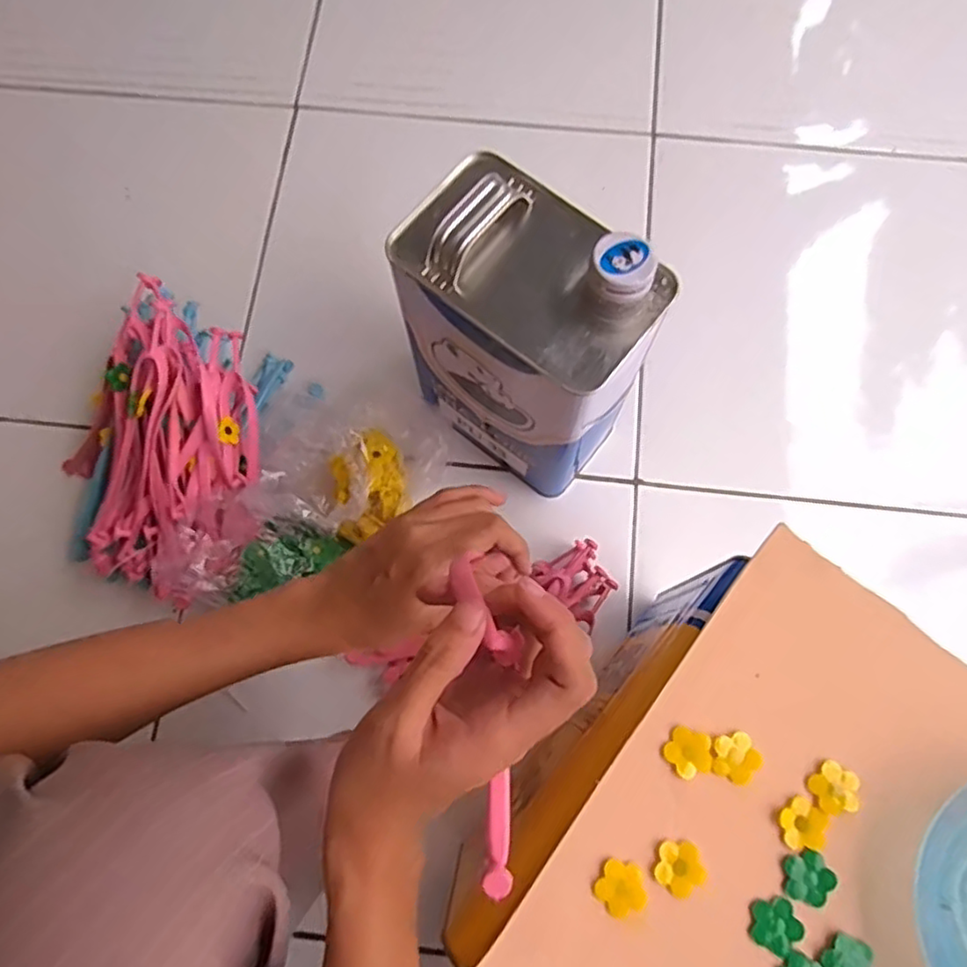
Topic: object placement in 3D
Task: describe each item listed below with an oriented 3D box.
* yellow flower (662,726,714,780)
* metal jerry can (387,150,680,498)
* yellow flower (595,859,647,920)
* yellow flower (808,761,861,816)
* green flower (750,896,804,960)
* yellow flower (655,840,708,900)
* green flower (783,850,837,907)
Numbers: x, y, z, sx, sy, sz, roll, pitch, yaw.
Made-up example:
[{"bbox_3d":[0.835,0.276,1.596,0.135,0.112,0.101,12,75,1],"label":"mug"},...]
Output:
[{"bbox_3d":[0.102,0.132,0.329,0.023,0.004,0.022,0,74,1],"label":"yellow flower"},{"bbox_3d":[0.028,-0.108,0.525,0.169,0.267,0.115,38,78,10],"label":"metal jerry can"},{"bbox_3d":[0.065,0.191,0.315,0.022,0.004,0.023,0,74,1],"label":"yellow flower"},{"bbox_3d":[0.170,0.147,0.322,0.023,0.007,0.021,0,74,1],"label":"yellow flower"},{"bbox_3d":[0.135,0.204,0.308,0.023,0.004,0.022,-30,76,-7],"label":"green flower"},{"bbox_3d":[0.093,0.182,0.316,0.022,0.004,0.023,0,74,1],"label":"yellow flower"},{"bbox_3d":[0.153,0.184,0.314,0.021,0.004,0.022,0,74,1],"label":"green flower"}]

